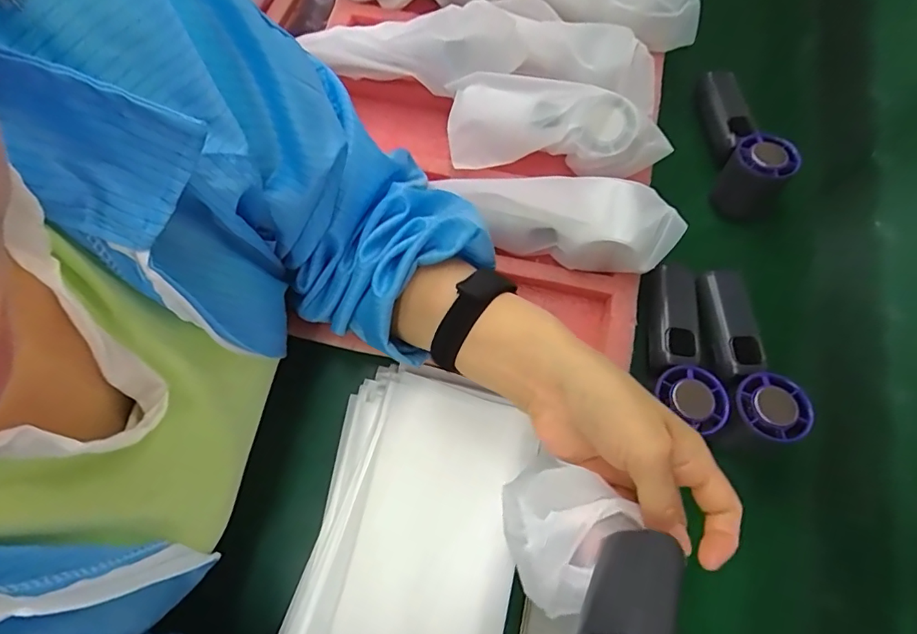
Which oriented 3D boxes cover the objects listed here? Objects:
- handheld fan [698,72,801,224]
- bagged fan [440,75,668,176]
[{"bbox_3d":[0.281,-0.179,0.491,0.054,0.069,0.165,2,72,1],"label":"handheld fan"},{"bbox_3d":[0.085,-0.169,0.440,0.184,0.047,0.072,5,72,2],"label":"bagged fan"}]

